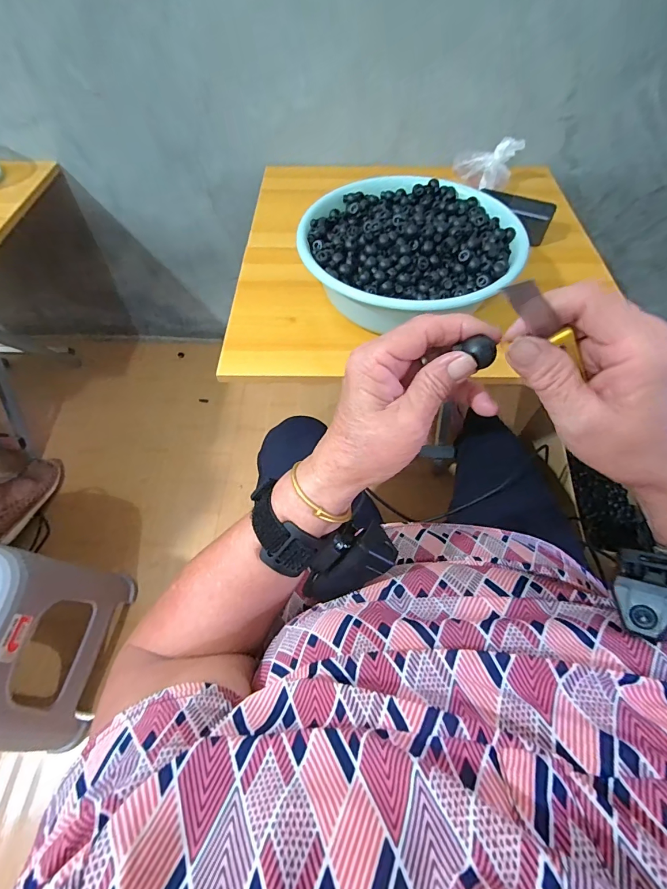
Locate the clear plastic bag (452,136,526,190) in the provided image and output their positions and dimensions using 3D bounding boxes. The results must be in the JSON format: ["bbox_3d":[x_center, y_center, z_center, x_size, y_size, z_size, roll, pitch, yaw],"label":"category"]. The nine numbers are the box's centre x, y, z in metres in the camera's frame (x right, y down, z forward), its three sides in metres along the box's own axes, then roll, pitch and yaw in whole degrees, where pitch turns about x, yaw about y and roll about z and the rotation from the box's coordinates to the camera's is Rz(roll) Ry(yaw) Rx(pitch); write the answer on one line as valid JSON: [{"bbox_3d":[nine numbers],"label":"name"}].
[{"bbox_3d":[0.284,-0.537,0.730,0.075,0.074,0.132,-24,62,-14],"label":"clear plastic bag"}]

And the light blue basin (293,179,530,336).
[{"bbox_3d":[0.099,-0.261,0.547,0.278,0.108,0.262,0,59,0],"label":"light blue basin"}]

